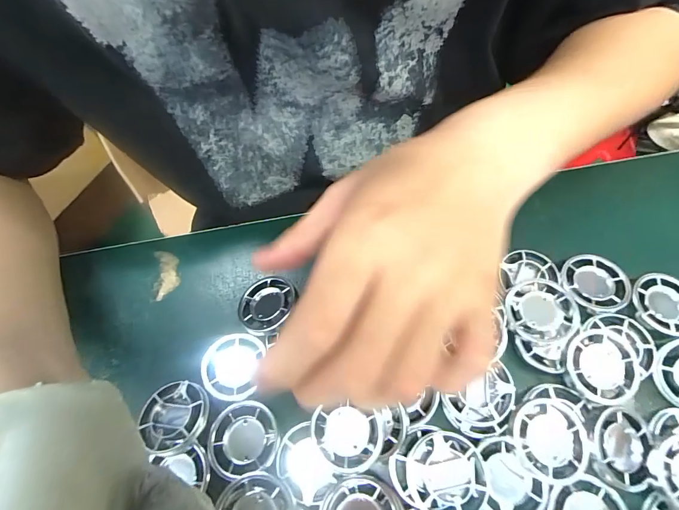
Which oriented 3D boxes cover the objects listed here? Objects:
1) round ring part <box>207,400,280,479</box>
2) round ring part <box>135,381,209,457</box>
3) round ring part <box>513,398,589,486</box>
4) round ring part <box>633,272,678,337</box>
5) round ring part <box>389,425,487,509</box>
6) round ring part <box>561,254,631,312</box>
[{"bbox_3d":[-0.053,0.099,0.197,0.036,0.004,0.036,-1,66,2],"label":"round ring part"},{"bbox_3d":[-0.093,0.089,0.199,0.040,0.009,0.036,9,67,6],"label":"round ring part"},{"bbox_3d":[0.108,0.095,0.188,0.037,0.014,0.039,-1,66,2],"label":"round ring part"},{"bbox_3d":[0.201,0.030,0.221,0.035,0.005,0.040,-17,67,-5],"label":"round ring part"},{"bbox_3d":[0.050,0.110,0.184,0.044,0.014,0.039,22,69,11],"label":"round ring part"},{"bbox_3d":[0.162,0.016,0.227,0.038,0.004,0.036,-1,66,2],"label":"round ring part"}]

